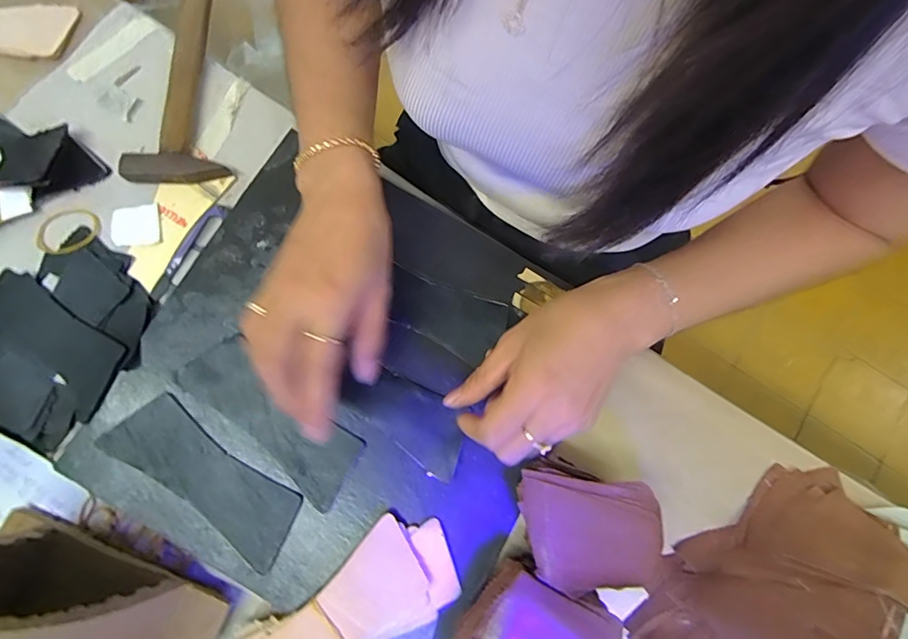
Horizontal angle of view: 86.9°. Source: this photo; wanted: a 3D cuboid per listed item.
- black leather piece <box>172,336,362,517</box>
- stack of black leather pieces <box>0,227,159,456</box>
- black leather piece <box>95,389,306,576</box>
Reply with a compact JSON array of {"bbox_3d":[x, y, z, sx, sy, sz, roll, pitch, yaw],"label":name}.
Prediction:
[{"bbox_3d":[-0.130,0.070,0.344,0.140,0.004,0.049,39,80,3],"label":"black leather piece"},{"bbox_3d":[-0.302,0.012,0.358,0.137,0.019,0.141,43,79,6],"label":"stack of black leather pieces"},{"bbox_3d":[-0.172,0.109,0.333,0.140,0.004,0.050,37,78,3],"label":"black leather piece"}]

